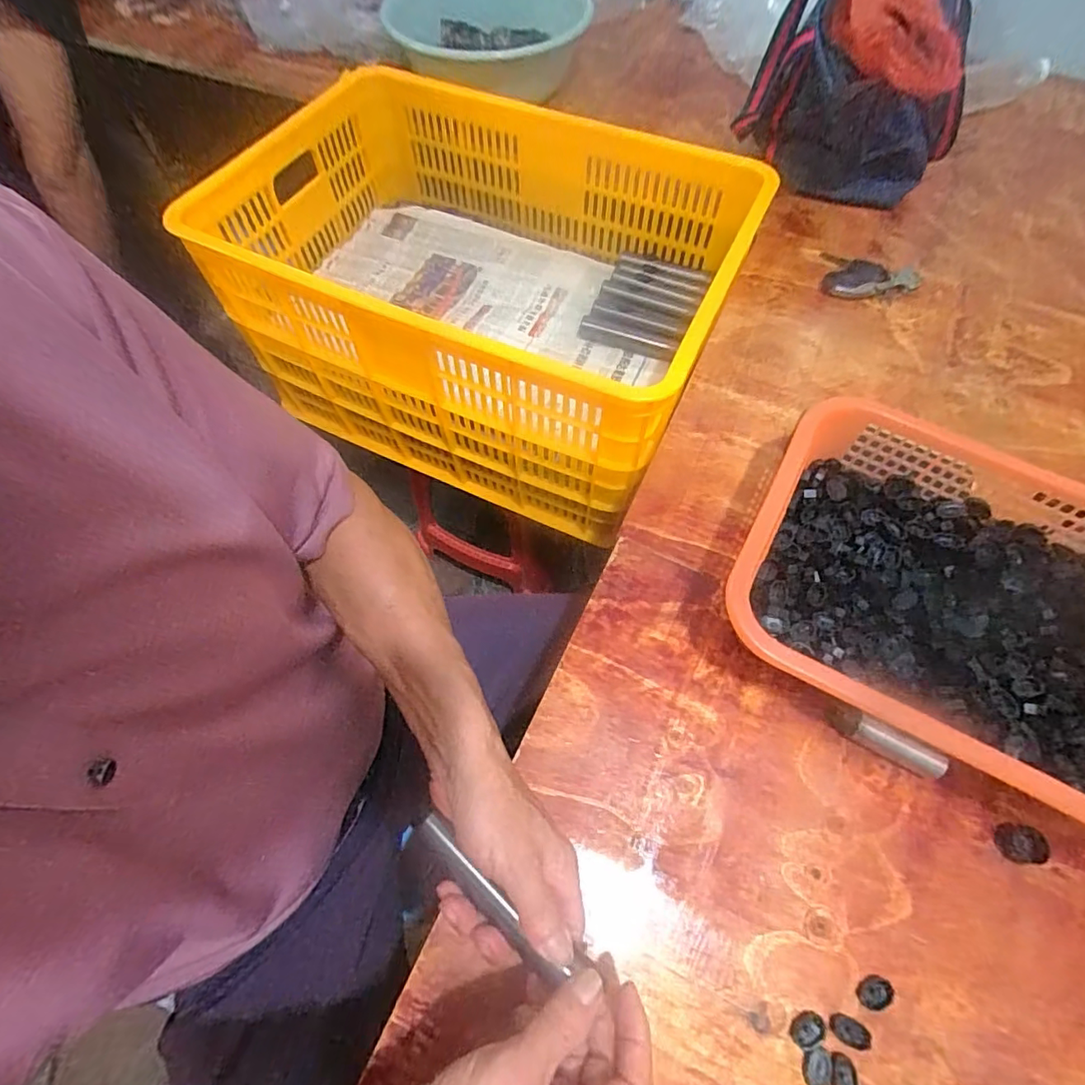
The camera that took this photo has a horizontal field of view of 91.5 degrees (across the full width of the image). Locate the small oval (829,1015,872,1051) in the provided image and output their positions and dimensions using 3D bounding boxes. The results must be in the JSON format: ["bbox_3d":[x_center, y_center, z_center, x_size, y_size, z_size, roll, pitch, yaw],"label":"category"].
[{"bbox_3d":[0.198,0.315,0.340,0.024,0.004,0.014,20,67,9],"label":"small oval"}]

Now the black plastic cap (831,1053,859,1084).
[{"bbox_3d":[0.187,0.331,0.325,0.015,0.004,0.023,9,66,4],"label":"black plastic cap"}]

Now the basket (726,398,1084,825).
[{"bbox_3d":[0.331,0.053,0.421,0.337,0.089,0.254,27,67,13],"label":"basket"}]

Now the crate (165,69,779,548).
[{"bbox_3d":[-0.079,-0.332,0.733,0.573,0.329,0.430,22,66,10],"label":"crate"}]

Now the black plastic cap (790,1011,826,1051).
[{"bbox_3d":[0.171,0.314,0.340,0.023,0.004,0.017,-18,67,-8],"label":"black plastic cap"}]

